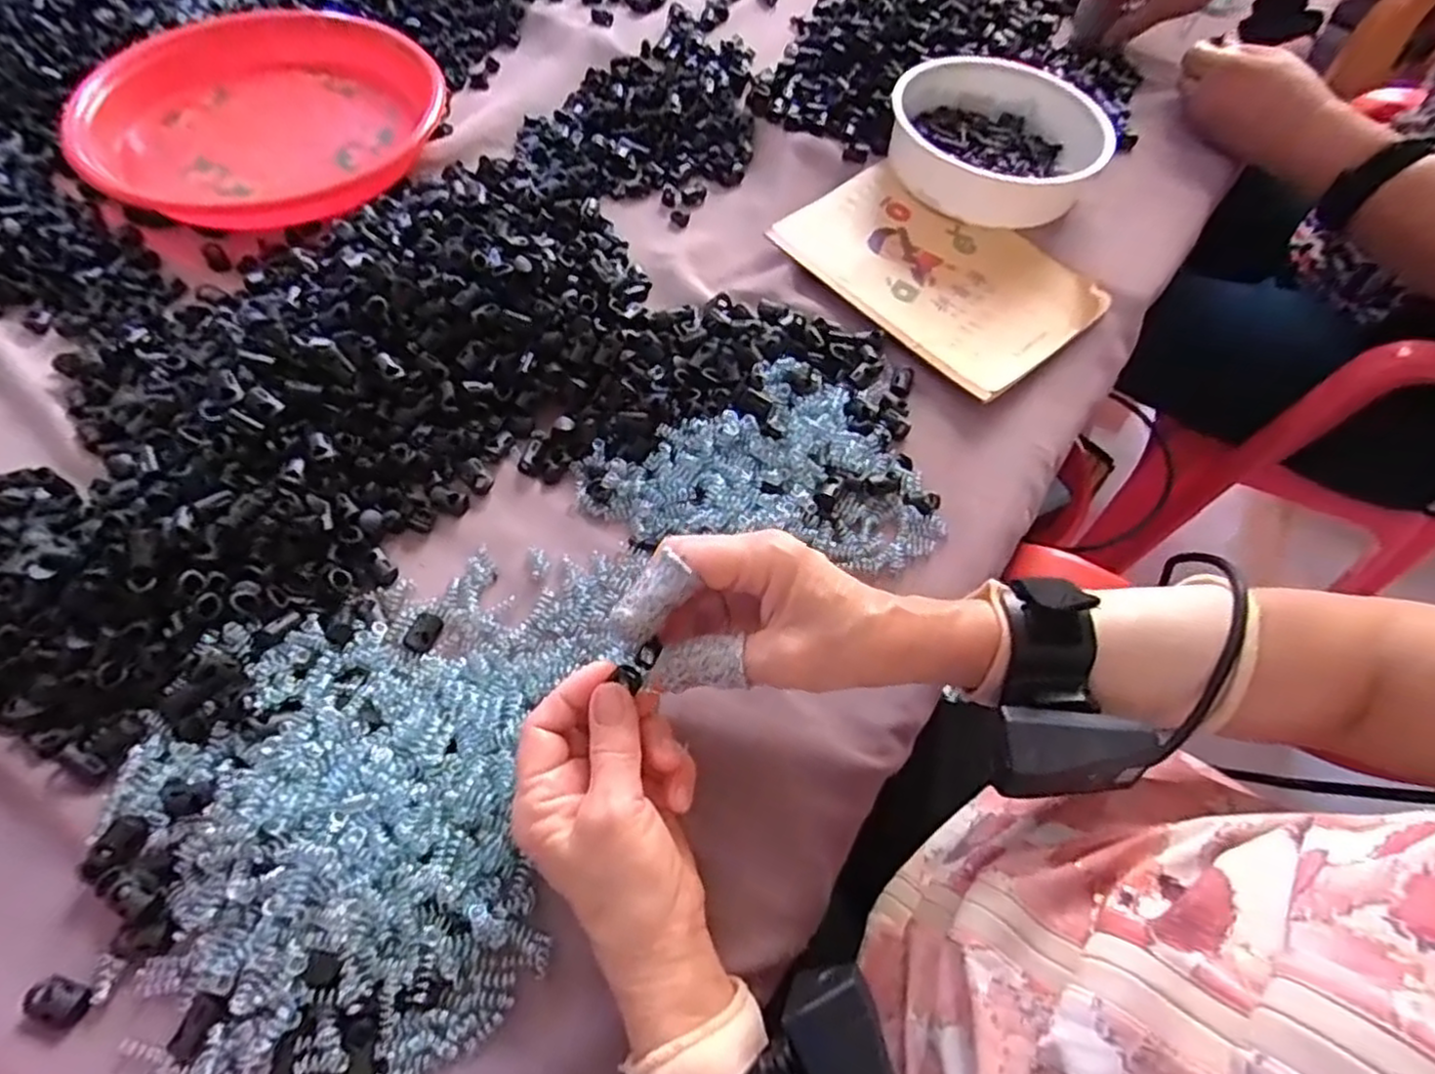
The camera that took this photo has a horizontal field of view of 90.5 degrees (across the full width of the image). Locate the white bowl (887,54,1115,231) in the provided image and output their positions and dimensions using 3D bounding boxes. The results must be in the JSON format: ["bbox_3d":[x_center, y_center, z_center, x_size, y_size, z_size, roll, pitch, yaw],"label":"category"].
[{"bbox_3d":[0.213,-0.306,0.555,0.159,0.049,0.154,2,61,-3],"label":"white bowl"}]

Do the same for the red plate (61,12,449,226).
[{"bbox_3d":[-0.328,-0.328,0.526,0.223,0.039,0.234,-5,61,-7],"label":"red plate"}]

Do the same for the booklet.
[{"bbox_3d":[0.157,-0.195,0.515,0.139,0.012,0.203,-37,69,-22],"label":"booklet"}]

